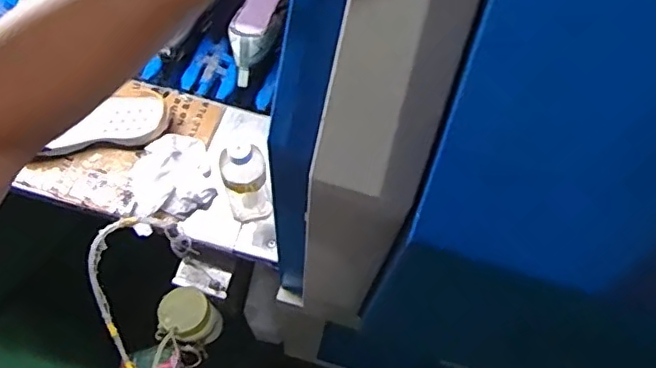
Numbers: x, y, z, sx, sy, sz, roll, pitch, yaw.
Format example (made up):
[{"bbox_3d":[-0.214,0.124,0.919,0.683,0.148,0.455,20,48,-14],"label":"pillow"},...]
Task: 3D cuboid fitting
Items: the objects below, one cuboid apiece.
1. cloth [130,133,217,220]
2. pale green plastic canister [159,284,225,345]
[{"bbox_3d":[-0.241,-0.014,0.885,0.121,0.037,0.134,-3,66,-5],"label":"cloth"},{"bbox_3d":[-0.212,0.207,0.878,0.084,0.095,0.072,40,70,14],"label":"pale green plastic canister"}]

